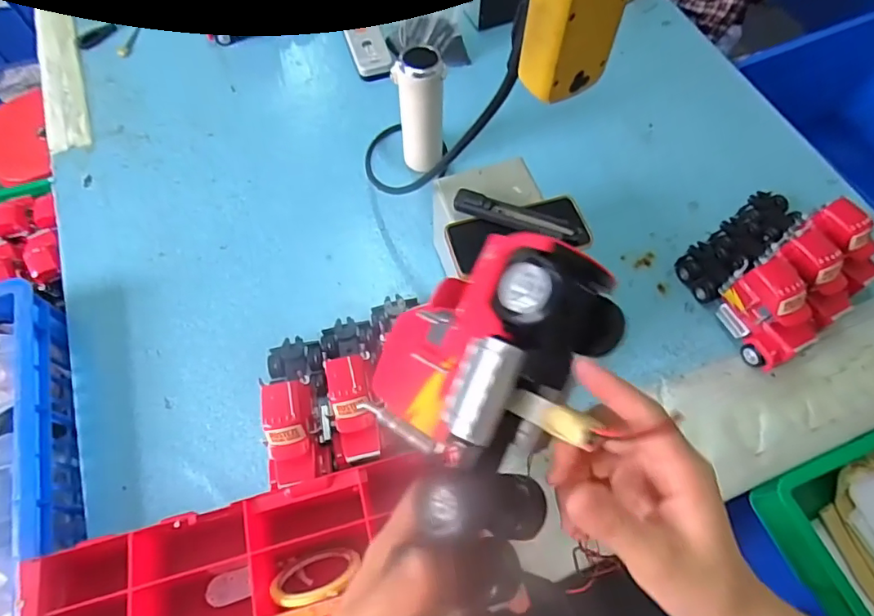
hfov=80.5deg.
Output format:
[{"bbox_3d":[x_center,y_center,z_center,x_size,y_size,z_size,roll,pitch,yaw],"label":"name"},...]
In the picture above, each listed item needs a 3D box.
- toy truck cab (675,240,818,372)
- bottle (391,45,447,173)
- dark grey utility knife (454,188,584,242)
[{"bbox_3d":[0.425,-0.023,0.706,0.063,0.112,0.195,-24,66,-11],"label":"toy truck cab"},{"bbox_3d":[-0.024,-0.283,0.788,0.067,0.203,0.055,-9,64,-4],"label":"bottle"},{"bbox_3d":[0.096,-0.110,0.618,0.154,0.013,0.029,20,65,10],"label":"dark grey utility knife"}]

